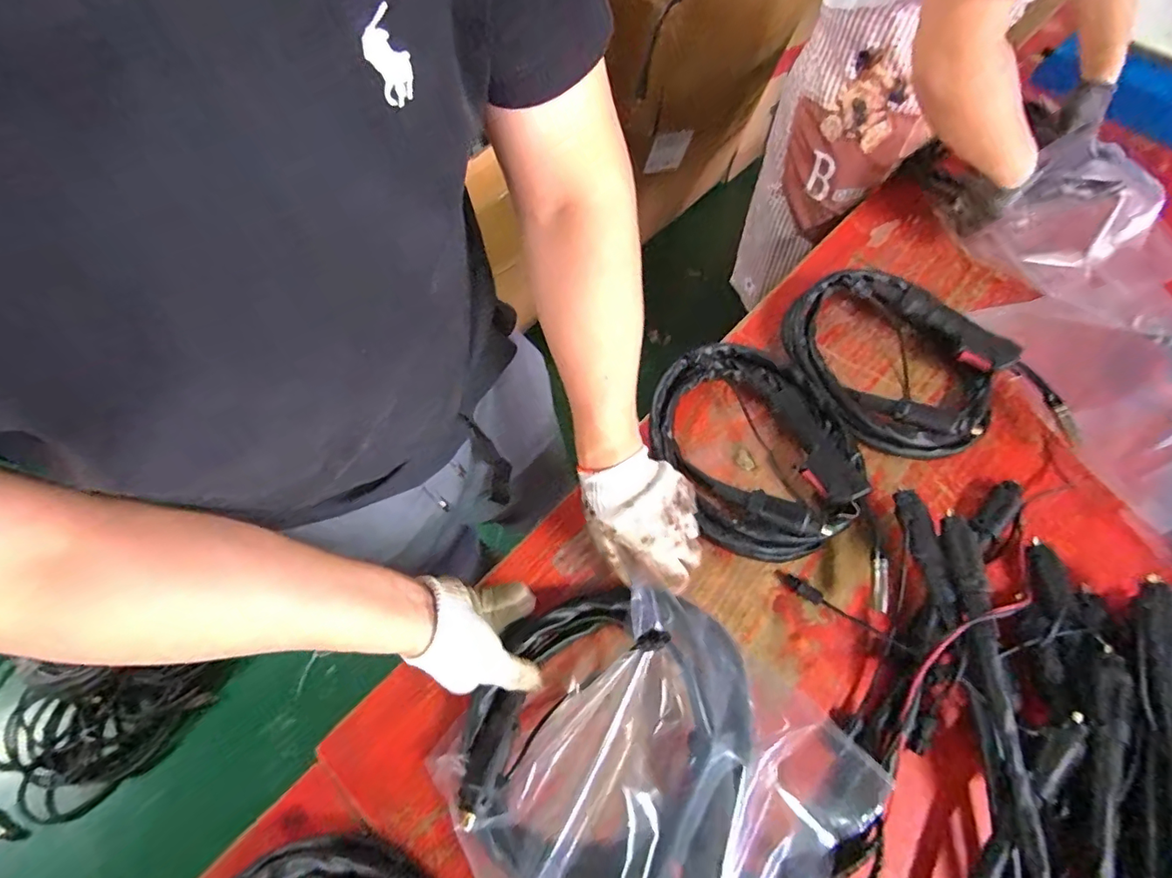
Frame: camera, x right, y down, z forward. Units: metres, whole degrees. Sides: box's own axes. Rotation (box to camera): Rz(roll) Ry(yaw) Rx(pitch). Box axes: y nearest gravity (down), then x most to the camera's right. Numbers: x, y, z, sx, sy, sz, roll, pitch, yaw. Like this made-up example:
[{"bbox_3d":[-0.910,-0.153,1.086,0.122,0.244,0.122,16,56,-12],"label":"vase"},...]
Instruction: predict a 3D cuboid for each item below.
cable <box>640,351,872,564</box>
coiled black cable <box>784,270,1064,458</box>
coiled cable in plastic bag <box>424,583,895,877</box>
[{"bbox_3d":[0.201,0.006,0.623,0.214,0.047,0.269,-23,66,-11],"label":"cable"},{"bbox_3d":[0.405,-0.108,0.663,0.233,0.040,0.279,-26,67,-13],"label":"coiled black cable"},{"bbox_3d":[0.057,0.314,0.469,0.315,0.066,0.332,-40,71,-18],"label":"coiled cable in plastic bag"}]

